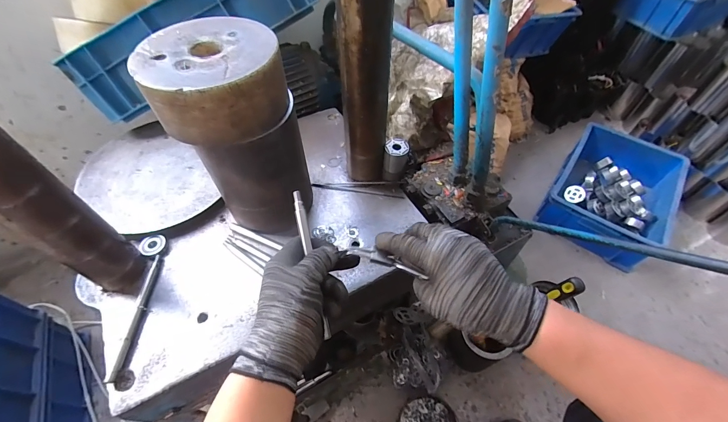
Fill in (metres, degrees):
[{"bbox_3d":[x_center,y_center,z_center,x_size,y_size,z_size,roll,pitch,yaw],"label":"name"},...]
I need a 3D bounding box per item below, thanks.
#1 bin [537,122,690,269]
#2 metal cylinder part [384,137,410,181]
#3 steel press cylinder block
[{"bbox_3d":[0.766,-0.053,1.024,0.314,0.144,0.430,31,60,22],"label":"bin"},{"bbox_3d":[0.052,-0.080,0.545,0.037,0.074,0.033,0,54,1],"label":"metal cylinder part"},{"bbox_3d":[-0.161,-0.090,0.442,0.140,0.252,0.142,-34,60,-22],"label":"steel press cylinder block"}]

